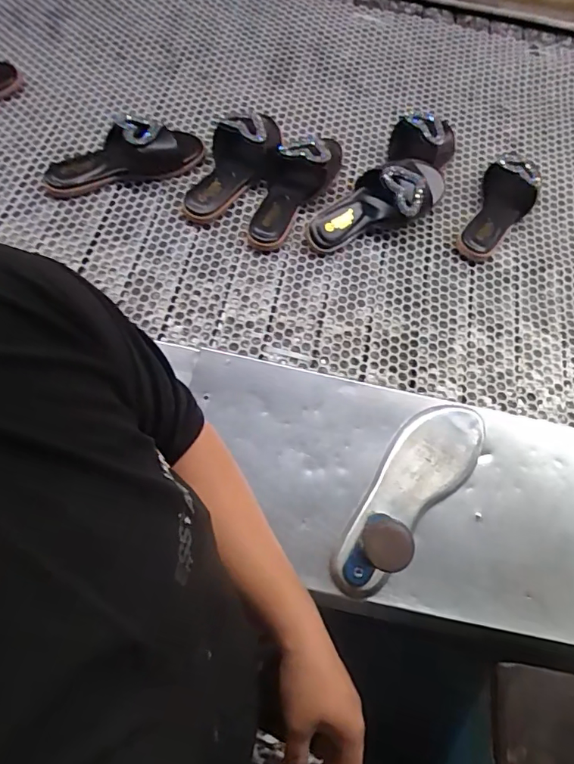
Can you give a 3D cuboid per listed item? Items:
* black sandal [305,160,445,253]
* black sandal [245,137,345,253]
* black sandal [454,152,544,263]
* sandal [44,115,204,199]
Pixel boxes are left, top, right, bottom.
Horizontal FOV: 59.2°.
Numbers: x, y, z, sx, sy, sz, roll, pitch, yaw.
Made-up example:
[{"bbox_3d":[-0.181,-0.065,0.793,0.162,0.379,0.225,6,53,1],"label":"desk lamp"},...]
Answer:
[{"bbox_3d":[0.147,-0.270,0.744,0.260,0.067,0.083,-31,71,-16],"label":"black sandal"},{"bbox_3d":[0.003,-0.303,0.755,0.092,0.058,0.239,30,69,16],"label":"black sandal"},{"bbox_3d":[0.337,-0.285,0.783,0.081,0.057,0.252,28,67,9],"label":"black sandal"},{"bbox_3d":[-0.242,-0.337,0.739,0.228,0.078,0.078,-15,64,-4],"label":"sandal"}]

